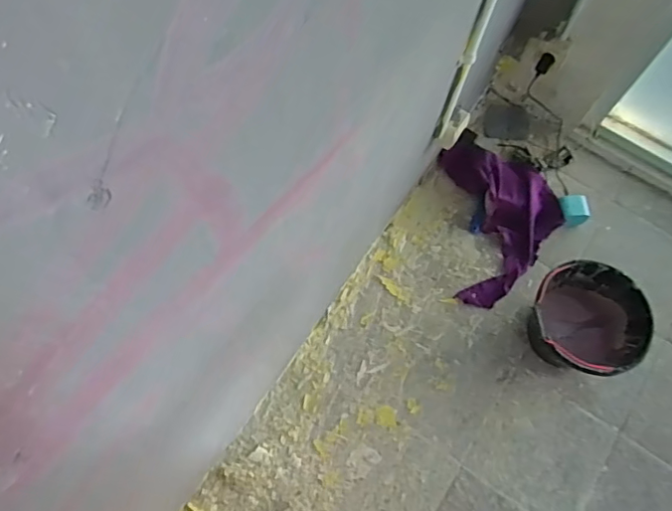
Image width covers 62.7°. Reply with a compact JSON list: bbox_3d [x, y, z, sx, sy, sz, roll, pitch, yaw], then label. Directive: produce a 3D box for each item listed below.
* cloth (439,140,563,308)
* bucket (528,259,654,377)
[{"bbox_3d":[0.491,-0.104,1.588,0.317,0.097,0.473,-3,70,-3],"label":"cloth"},{"bbox_3d":[0.621,0.163,1.411,0.276,0.249,0.252,1,70,-2],"label":"bucket"}]

